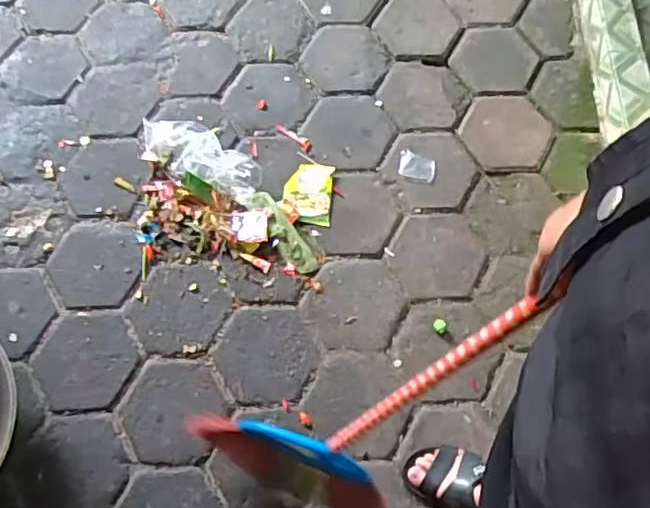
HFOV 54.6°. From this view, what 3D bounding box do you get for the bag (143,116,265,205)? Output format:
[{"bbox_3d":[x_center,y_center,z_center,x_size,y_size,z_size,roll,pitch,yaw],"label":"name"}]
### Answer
[{"bbox_3d":[-0.263,-0.214,1.345,0.276,0.052,0.124,23,70,8],"label":"bag"}]

